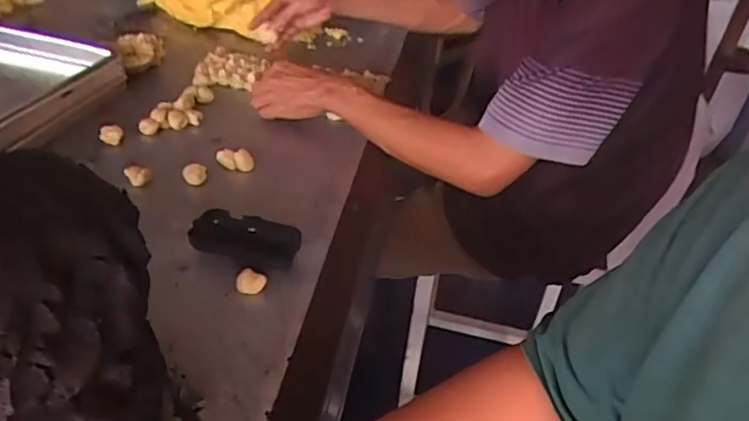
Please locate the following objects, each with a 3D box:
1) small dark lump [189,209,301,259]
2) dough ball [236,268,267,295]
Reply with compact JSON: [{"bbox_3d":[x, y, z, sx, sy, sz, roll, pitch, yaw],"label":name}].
[{"bbox_3d":[-0.133,0.025,0.615,0.109,0.021,0.052,12,36,8],"label":"small dark lump"},{"bbox_3d":[-0.121,0.069,0.579,0.027,0.016,0.018,10,36,5],"label":"dough ball"}]

